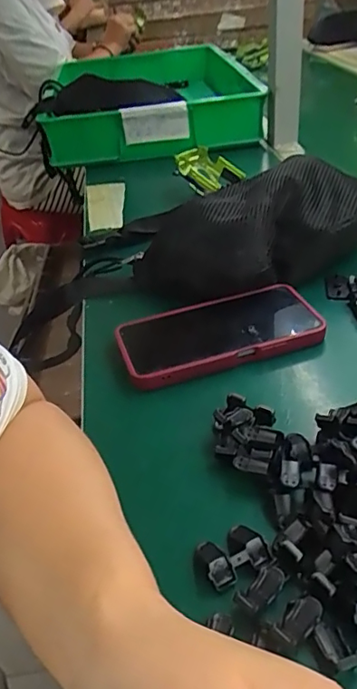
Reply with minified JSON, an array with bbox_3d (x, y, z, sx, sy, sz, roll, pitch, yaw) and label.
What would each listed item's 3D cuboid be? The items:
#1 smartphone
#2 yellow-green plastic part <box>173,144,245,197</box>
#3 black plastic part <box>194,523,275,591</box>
[{"bbox_3d":[0.037,-0.014,0.455,0.174,0.014,0.080,-14,37,-10],"label":"smartphone"},{"bbox_3d":[0.038,-0.233,0.714,0.063,0.041,0.080,-22,39,-20],"label":"yellow-green plastic part"},{"bbox_3d":[0.028,0.113,0.293,0.036,0.010,0.029,-22,39,-20],"label":"black plastic part"}]

